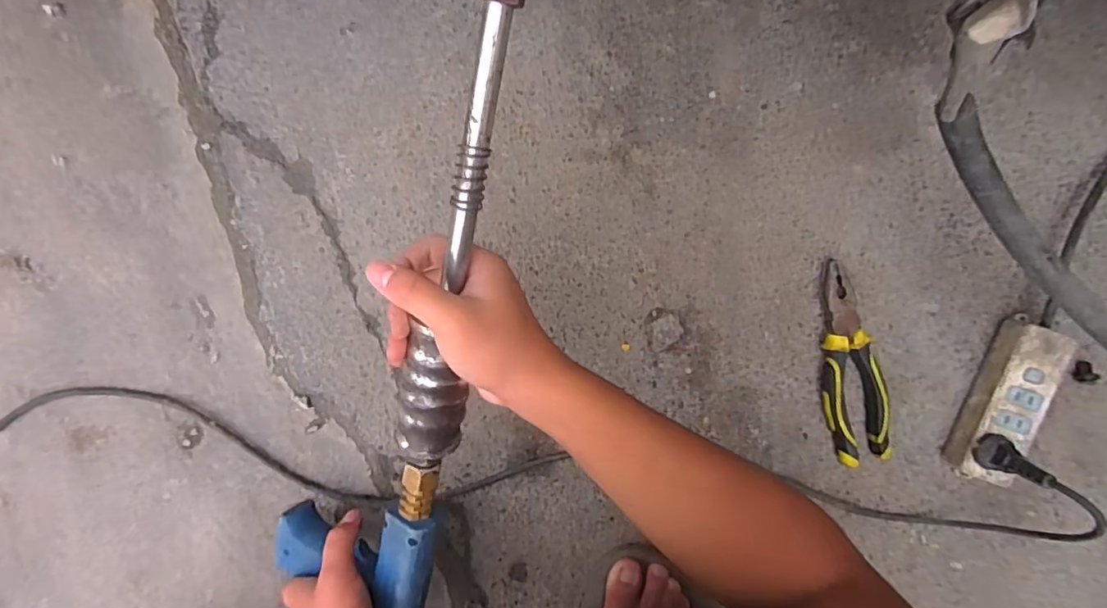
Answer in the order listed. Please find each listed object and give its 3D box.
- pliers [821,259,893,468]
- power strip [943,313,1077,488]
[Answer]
[{"bbox_3d":[0.282,0.060,0.519,0.057,0.021,0.195,-17,95,0],"label":"pliers"},{"bbox_3d":[0.436,0.093,0.520,0.053,0.041,0.162,18,94,-5],"label":"power strip"}]

